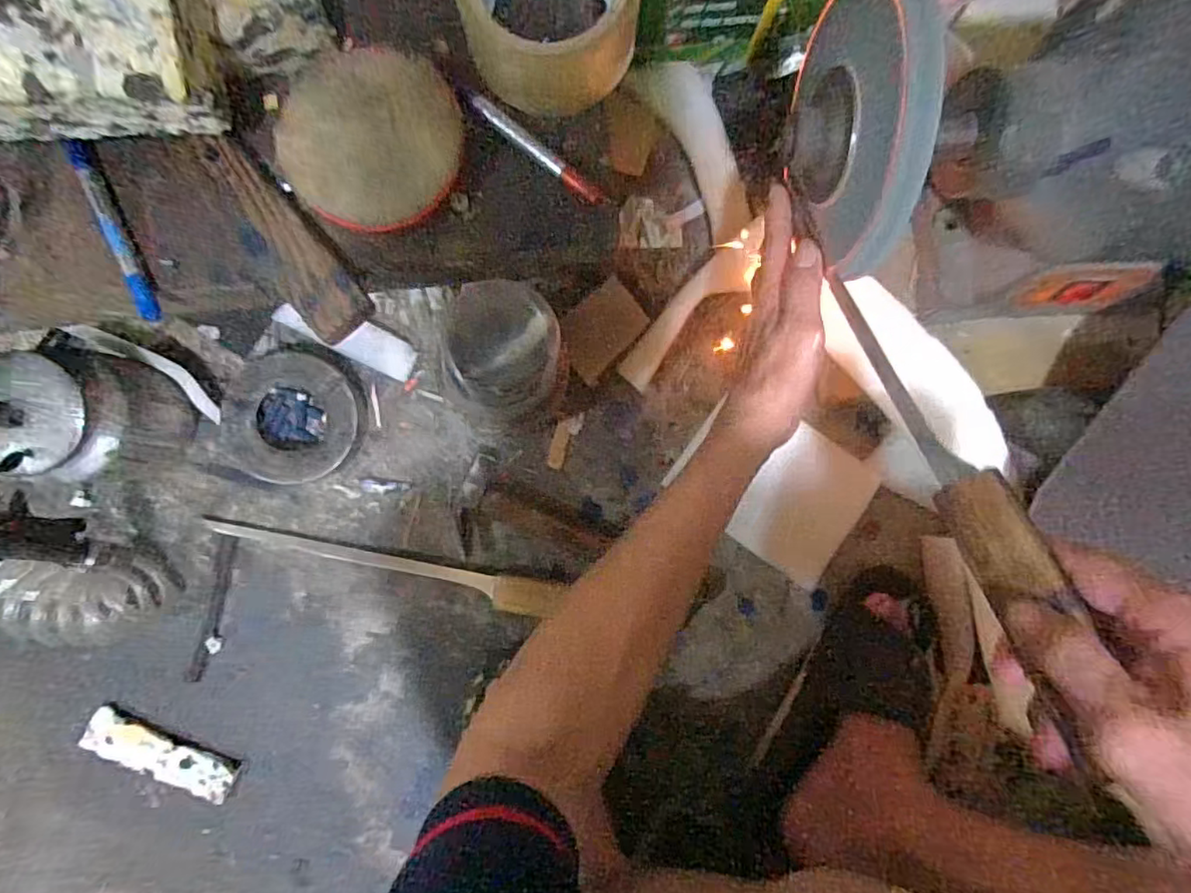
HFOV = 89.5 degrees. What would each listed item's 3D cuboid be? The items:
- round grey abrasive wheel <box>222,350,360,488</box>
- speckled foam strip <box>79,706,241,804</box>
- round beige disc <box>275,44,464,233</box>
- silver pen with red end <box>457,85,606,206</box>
[{"bbox_3d":[-0.257,-0.024,0.514,0.104,0.028,0.106,0,91,-4],"label":"round grey abrasive wheel"},{"bbox_3d":[-0.372,0.266,0.514,0.127,0.008,0.033,26,90,-4],"label":"speckled foam strip"},{"bbox_3d":[-0.128,-0.174,0.340,0.098,0.007,0.097,0,91,-4],"label":"round beige disc"},{"bbox_3d":[-0.038,-0.178,0.355,0.104,0.006,0.011,38,86,-2],"label":"silver pen with red end"}]

